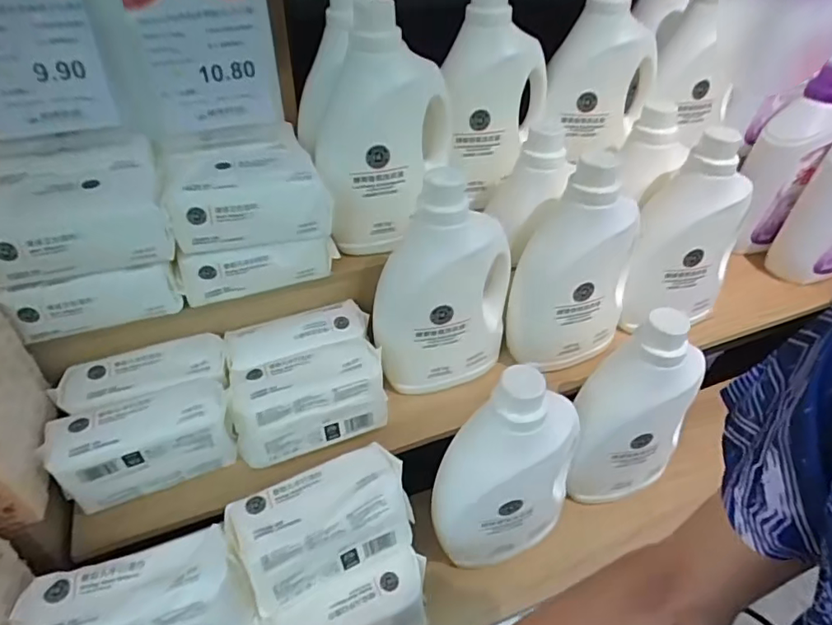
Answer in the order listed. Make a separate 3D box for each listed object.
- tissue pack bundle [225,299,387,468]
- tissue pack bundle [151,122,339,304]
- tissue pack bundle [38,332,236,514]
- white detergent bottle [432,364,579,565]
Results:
[{"bbox_3d":[-0.148,0.083,0.723,0.192,0.095,0.157,-14,44,-16],"label":"tissue pack bundle"},{"bbox_3d":[-0.223,-0.142,0.718,0.194,0.143,0.193,-13,43,-15],"label":"tissue pack bundle"},{"bbox_3d":[-0.328,0.126,0.671,0.201,0.093,0.156,-17,45,-20],"label":"tissue pack bundle"},{"bbox_3d":[0.105,0.193,0.641,0.177,0.294,0.082,-19,46,-22],"label":"white detergent bottle"}]

